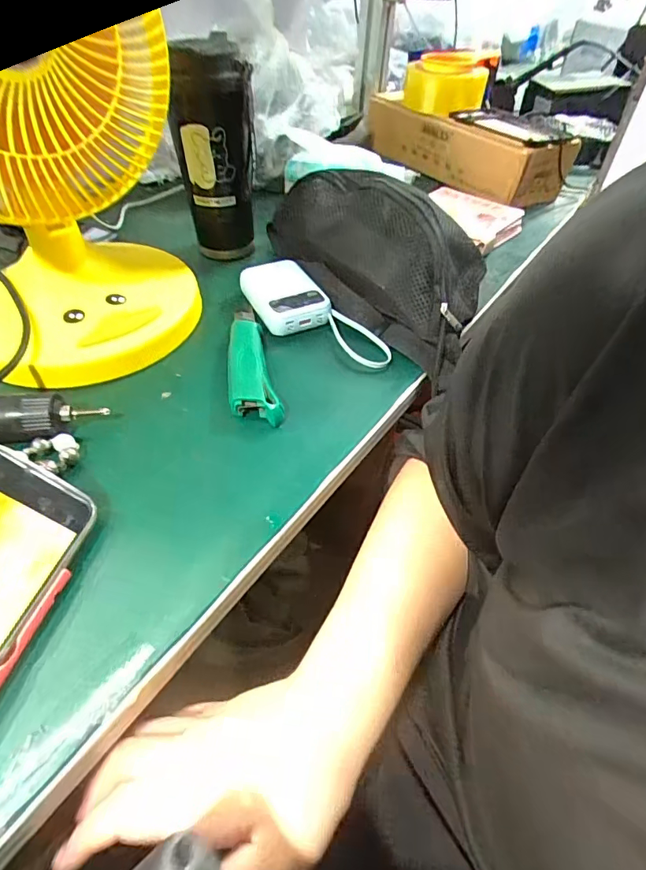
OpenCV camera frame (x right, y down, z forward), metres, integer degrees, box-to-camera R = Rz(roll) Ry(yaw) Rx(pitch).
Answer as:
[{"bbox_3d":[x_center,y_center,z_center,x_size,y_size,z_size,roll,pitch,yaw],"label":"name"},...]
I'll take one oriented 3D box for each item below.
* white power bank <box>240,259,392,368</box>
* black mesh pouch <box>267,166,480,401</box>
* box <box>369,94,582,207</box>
[{"bbox_3d":[-0.015,-0.116,0.454,0.069,0.032,0.179,-30,53,-28],"label":"white power bank"},{"bbox_3d":[0.038,-0.183,0.471,0.090,0.107,0.279,-30,54,-29],"label":"black mesh pouch"},{"bbox_3d":[0.202,-0.421,0.698,0.119,0.080,0.292,-30,56,-26],"label":"box"}]

